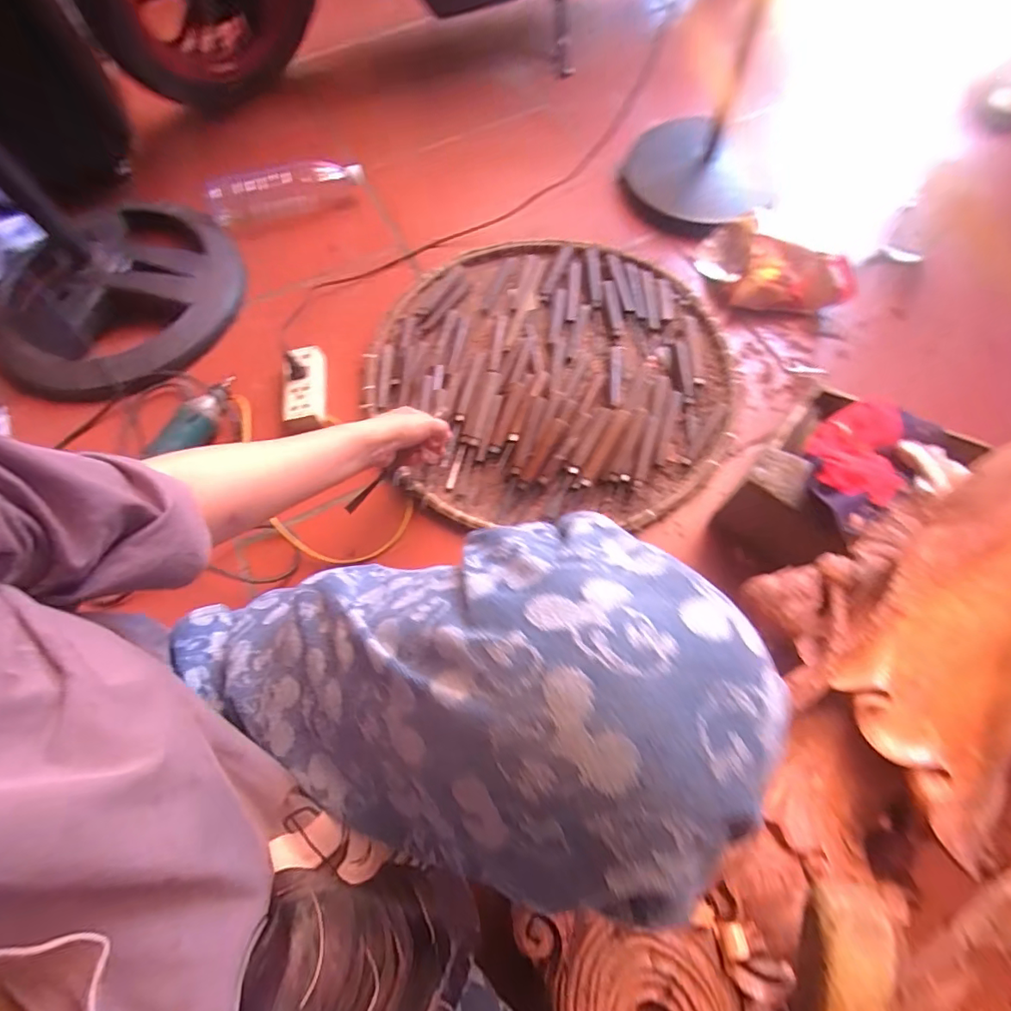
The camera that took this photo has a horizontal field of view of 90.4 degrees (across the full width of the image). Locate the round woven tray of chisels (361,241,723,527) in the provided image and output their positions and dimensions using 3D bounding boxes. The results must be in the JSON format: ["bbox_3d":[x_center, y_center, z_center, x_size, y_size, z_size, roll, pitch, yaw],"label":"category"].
[{"bbox_3d":[0.061,-0.197,0.736,0.525,0.035,0.502,-1,70,2],"label":"round woven tray of chisels"}]

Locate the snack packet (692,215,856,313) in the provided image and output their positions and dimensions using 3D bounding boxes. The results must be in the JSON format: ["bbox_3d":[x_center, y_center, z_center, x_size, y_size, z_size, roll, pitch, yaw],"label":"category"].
[{"bbox_3d":[0.409,-0.361,0.770,0.229,0.068,0.135,25,73,11],"label":"snack packet"}]

